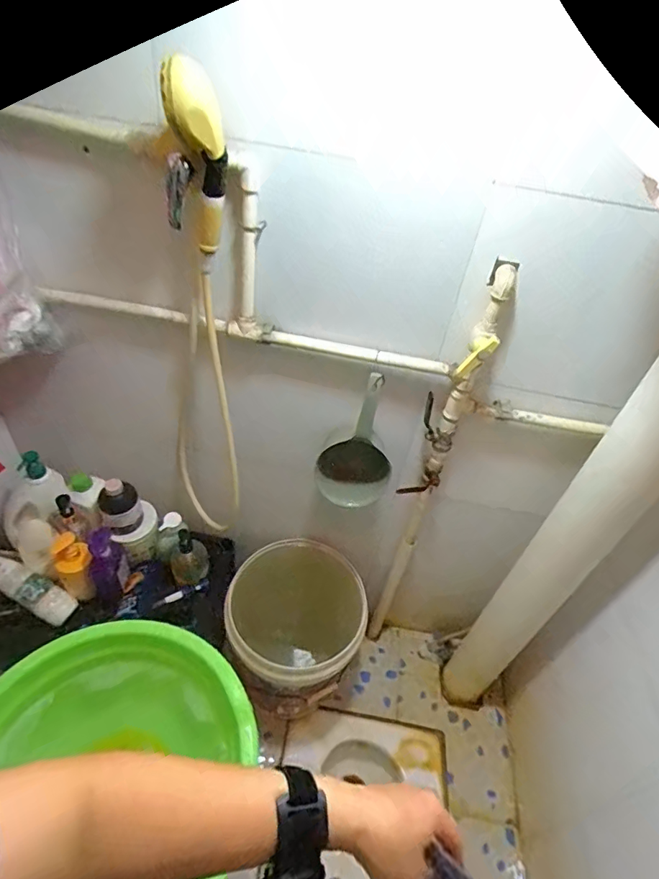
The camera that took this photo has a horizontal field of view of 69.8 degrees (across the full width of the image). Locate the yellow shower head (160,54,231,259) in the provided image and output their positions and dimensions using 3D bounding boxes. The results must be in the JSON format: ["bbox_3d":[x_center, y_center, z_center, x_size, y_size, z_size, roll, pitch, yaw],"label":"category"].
[{"bbox_3d":[-0.152,-0.327,0.571,0.053,0.246,0.053,1,67,-5],"label":"yellow shower head"}]

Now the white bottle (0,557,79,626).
[{"bbox_3d":[-0.657,0.316,1.020,0.228,0.061,0.059,35,43,-6],"label":"white bottle"}]

